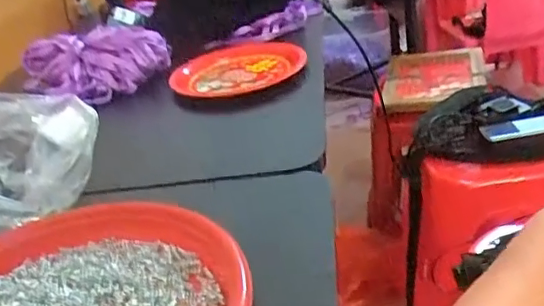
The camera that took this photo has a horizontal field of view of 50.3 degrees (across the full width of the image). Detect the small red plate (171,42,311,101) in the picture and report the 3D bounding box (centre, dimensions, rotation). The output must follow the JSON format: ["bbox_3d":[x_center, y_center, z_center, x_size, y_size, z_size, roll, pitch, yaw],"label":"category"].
[{"bbox_3d":[-0.040,-0.110,0.730,0.163,0.029,0.154,-6,28,3],"label":"small red plate"}]

